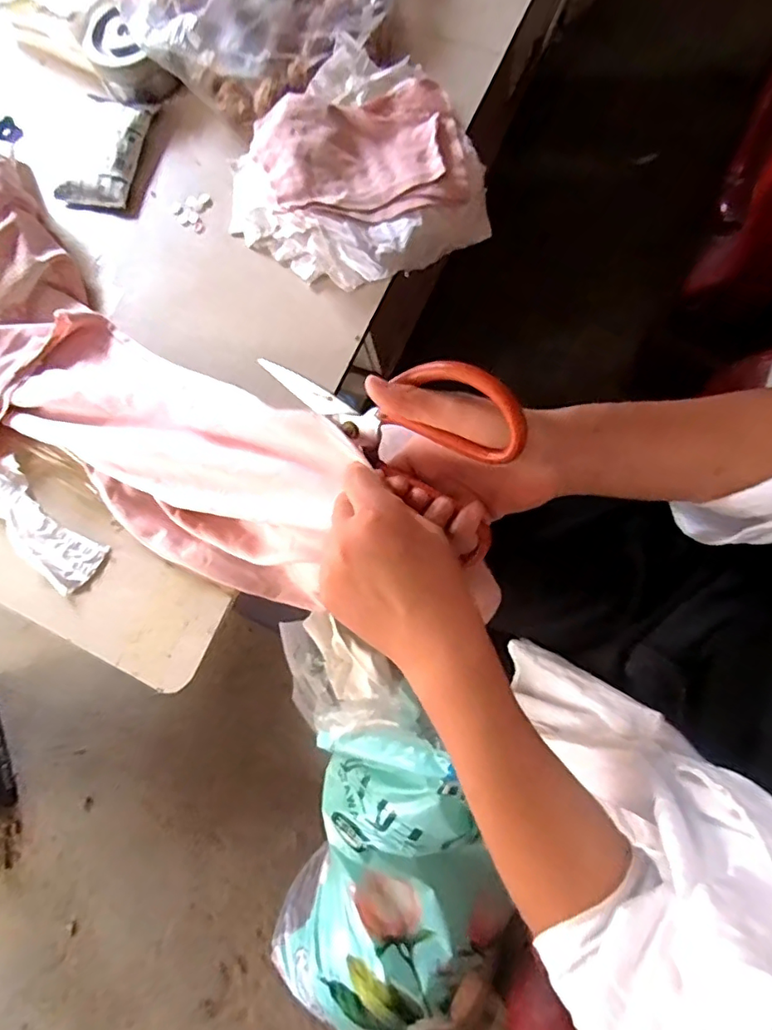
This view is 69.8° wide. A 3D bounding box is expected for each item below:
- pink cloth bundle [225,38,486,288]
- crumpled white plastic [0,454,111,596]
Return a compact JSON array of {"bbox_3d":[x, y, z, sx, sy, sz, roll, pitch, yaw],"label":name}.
[{"bbox_3d":[-0.033,-0.361,0.599,0.249,0.079,0.232,-1,78,7],"label":"pink cloth bundle"},{"bbox_3d":[-0.367,0.005,0.574,0.173,0.021,0.059,39,85,13],"label":"crumpled white plastic"}]

